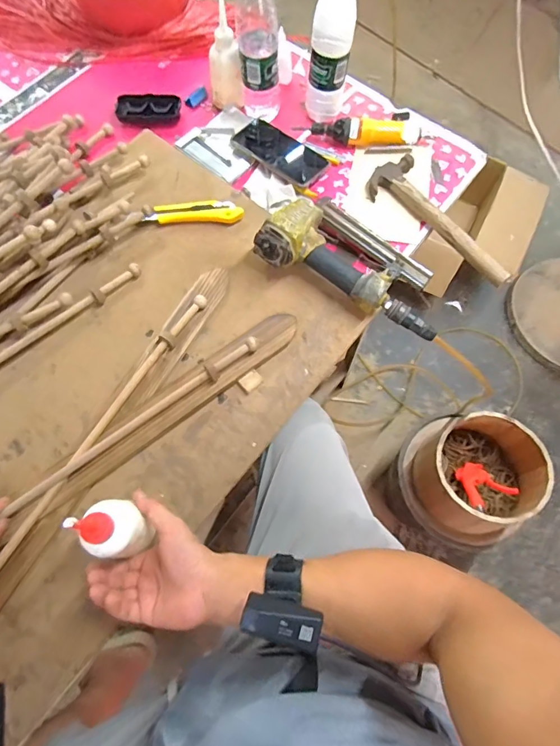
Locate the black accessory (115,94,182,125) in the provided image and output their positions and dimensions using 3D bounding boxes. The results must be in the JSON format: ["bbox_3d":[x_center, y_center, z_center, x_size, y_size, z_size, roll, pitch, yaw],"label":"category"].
[{"bbox_3d":[-0.227,-0.459,0.745,0.105,0.027,0.045,-2,70,-2],"label":"black accessory"}]

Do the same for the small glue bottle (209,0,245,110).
[{"bbox_3d":[-0.092,-0.506,0.709,0.052,0.138,0.046,-10,70,-5],"label":"small glue bottle"}]

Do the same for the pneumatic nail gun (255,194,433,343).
[{"bbox_3d":[0.115,-0.171,0.615,0.263,0.069,0.144,25,71,8],"label":"pneumatic nail gun"}]

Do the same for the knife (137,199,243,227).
[{"bbox_3d":[-0.136,-0.244,0.661,0.153,0.012,0.039,-8,70,-5],"label":"knife"}]

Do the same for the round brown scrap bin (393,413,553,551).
[{"bbox_3d":[0.385,0.219,0.892,0.226,0.211,0.243,0,70,-1],"label":"round brown scrap bin"}]

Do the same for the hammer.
[{"bbox_3d":[0.257,-0.241,0.669,0.090,0.030,0.268,-39,75,-14],"label":"hammer"}]

